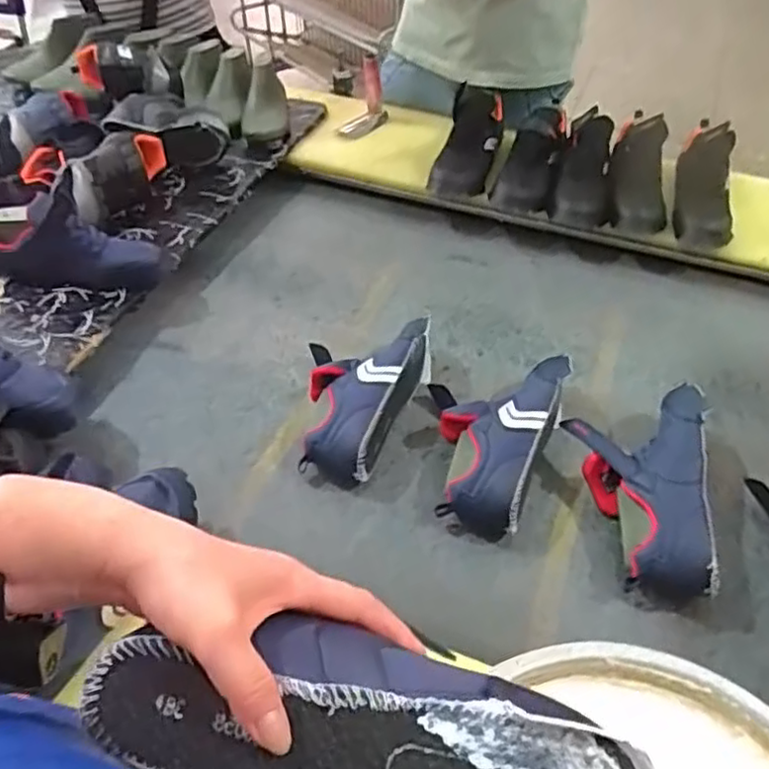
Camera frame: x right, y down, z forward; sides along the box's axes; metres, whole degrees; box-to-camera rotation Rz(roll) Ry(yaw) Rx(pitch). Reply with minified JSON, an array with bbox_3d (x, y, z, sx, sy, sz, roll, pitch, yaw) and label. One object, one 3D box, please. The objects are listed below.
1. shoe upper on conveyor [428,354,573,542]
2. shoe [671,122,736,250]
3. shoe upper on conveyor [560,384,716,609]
[{"bbox_3d":[0.123,0.056,0.806,0.155,0.081,0.249,16,50,12],"label":"shoe upper on conveyor"},{"bbox_3d":[0.516,-0.312,1.066,0.092,0.075,0.186,3,89,1],"label":"shoe"},{"bbox_3d":[0.287,0.110,0.758,0.145,0.083,0.261,9,49,5],"label":"shoe upper on conveyor"}]

